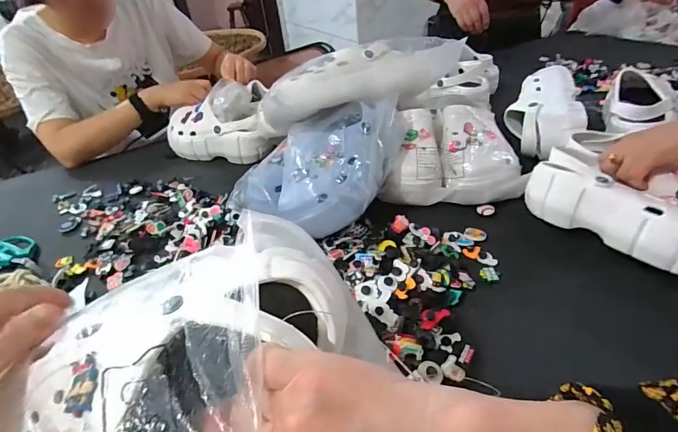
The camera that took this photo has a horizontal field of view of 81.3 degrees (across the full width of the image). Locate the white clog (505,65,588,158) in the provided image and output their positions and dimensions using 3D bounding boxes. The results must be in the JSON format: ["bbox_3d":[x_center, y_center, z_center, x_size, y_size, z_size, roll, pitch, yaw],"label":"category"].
[{"bbox_3d":[0.386,-0.204,0.753,0.112,0.094,0.253,6,39,17],"label":"white clog"}]

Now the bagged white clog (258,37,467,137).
[{"bbox_3d":[0.039,-0.218,0.668,0.354,0.098,0.107,-22,39,-19],"label":"bagged white clog"}]

